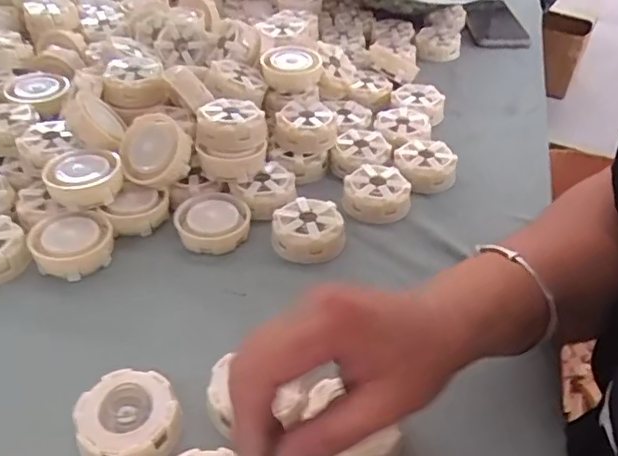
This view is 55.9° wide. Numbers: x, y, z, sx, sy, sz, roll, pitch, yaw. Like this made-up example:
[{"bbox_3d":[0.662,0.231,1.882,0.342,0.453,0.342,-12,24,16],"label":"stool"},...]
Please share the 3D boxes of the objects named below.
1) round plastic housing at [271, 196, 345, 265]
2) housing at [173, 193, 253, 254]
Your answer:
[{"bbox_3d":[-0.001,0.002,0.506,0.059,0.032,0.059,1,40,-1],"label":"round plastic housing"},{"bbox_3d":[-0.085,-0.005,0.515,0.063,0.024,0.063,1,40,-1],"label":"housing"}]

